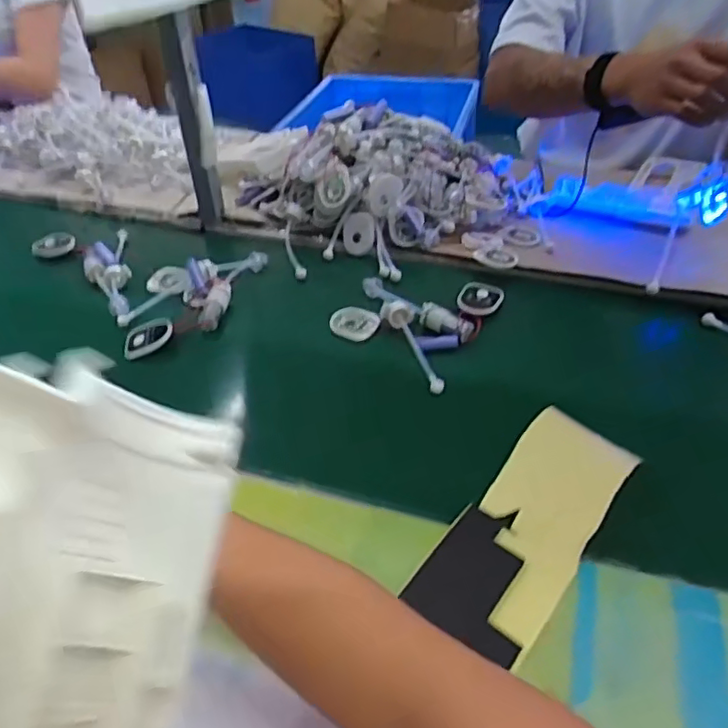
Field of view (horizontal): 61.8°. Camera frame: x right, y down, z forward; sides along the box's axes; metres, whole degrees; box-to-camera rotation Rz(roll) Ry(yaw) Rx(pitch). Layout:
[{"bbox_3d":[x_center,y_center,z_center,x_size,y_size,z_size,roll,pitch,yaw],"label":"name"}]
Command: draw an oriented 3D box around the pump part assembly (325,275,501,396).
[{"bbox_3d":[0.059,-0.063,0.743,0.169,0.031,0.200,21,42,22],"label":"pump part assembly"}]

